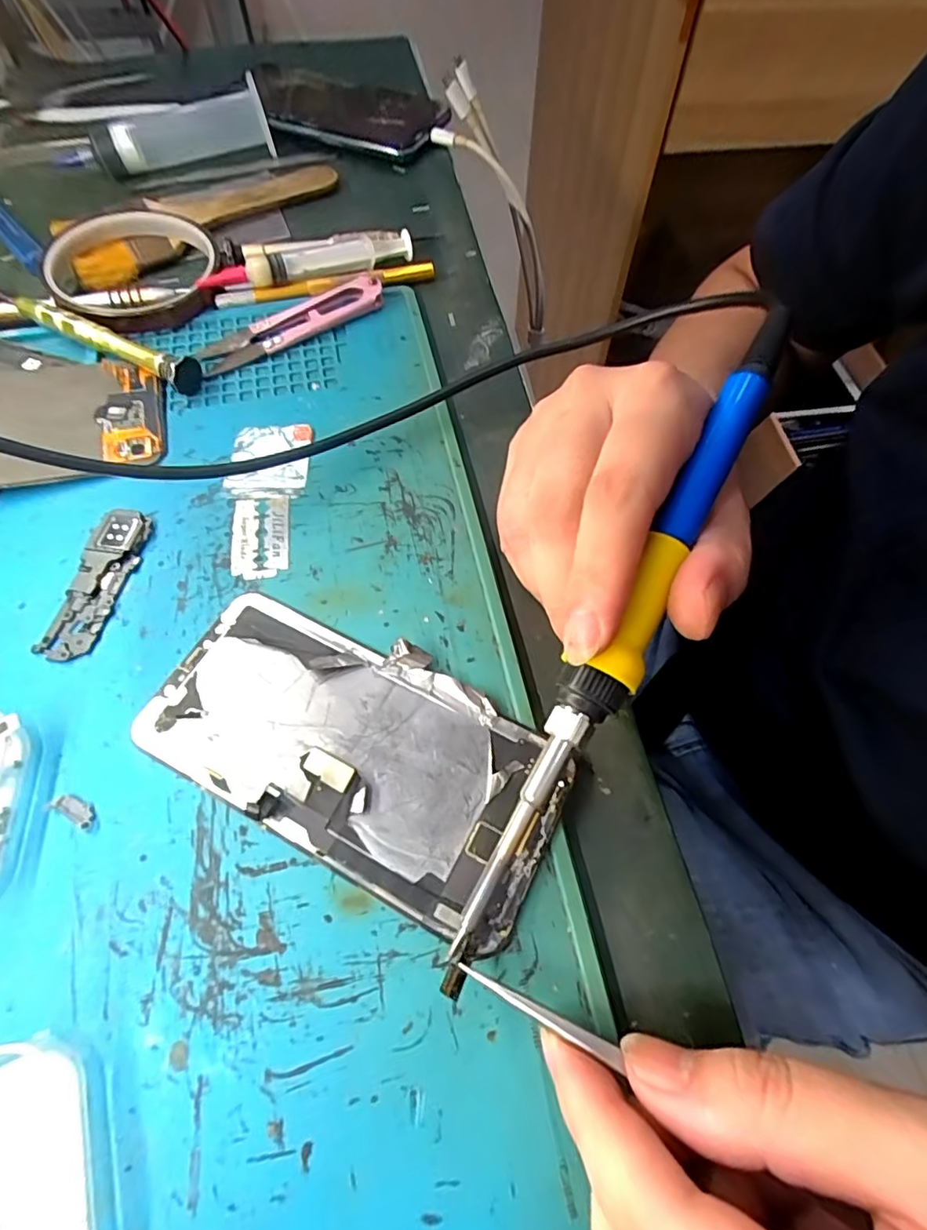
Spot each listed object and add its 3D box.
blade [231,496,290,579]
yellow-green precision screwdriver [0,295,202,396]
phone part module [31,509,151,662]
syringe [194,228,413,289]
[{"bbox_3d":[-0.082,-0.032,0.223,0.023,0.004,0.038,-7,62,-4],"label":"blade"},{"bbox_3d":[-0.180,-0.133,0.265,0.130,0.015,0.015,23,64,11],"label":"yellow-green precision screwdriver"},{"bbox_3d":[-0.139,-0.013,0.213,0.022,0.005,0.063,5,62,2],"label":"phone part module"},{"bbox_3d":[-0.081,-0.184,0.294,0.111,0.013,0.017,-19,64,-10],"label":"syringe"}]

